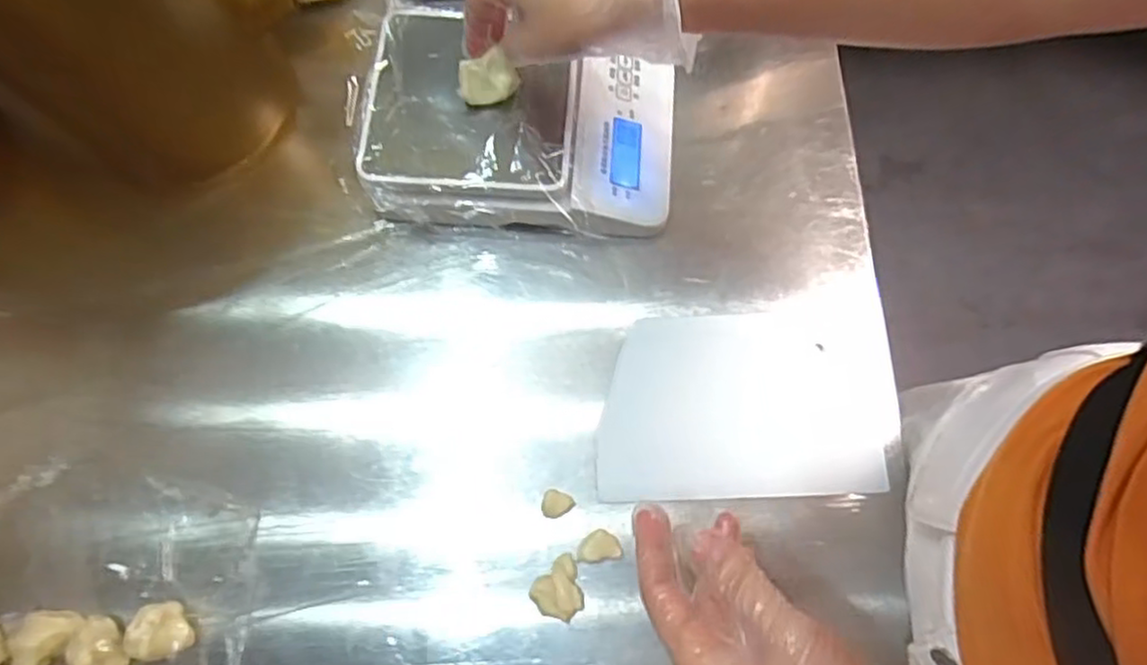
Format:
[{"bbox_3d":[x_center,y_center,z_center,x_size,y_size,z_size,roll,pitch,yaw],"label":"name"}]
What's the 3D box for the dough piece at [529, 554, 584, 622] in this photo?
[{"bbox_3d":[-0.007,0.160,0.446,0.031,0.015,0.035,42,77,13],"label":"dough piece"}]

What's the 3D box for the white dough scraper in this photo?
[{"bbox_3d":[0.112,0.047,0.491,0.189,0.008,0.127,-3,72,0],"label":"white dough scraper"}]

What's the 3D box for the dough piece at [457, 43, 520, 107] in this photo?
[{"bbox_3d":[-0.060,-0.180,0.507,0.040,0.023,0.029,-22,73,-6],"label":"dough piece"}]

